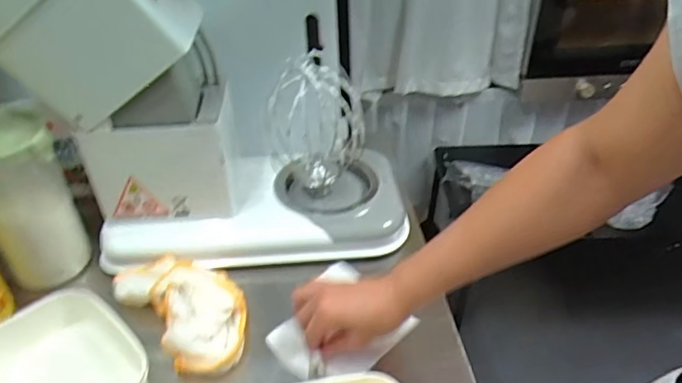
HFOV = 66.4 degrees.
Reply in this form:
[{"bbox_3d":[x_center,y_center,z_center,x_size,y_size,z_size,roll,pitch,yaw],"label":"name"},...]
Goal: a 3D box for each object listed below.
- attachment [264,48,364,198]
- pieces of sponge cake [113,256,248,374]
[{"bbox_3d":[-0.031,-0.082,0.666,0.110,0.183,0.111,-1,36,-1],"label":"attachment"},{"bbox_3d":[-0.170,0.119,0.580,0.106,0.045,0.184,-30,46,-34],"label":"pieces of sponge cake"}]

